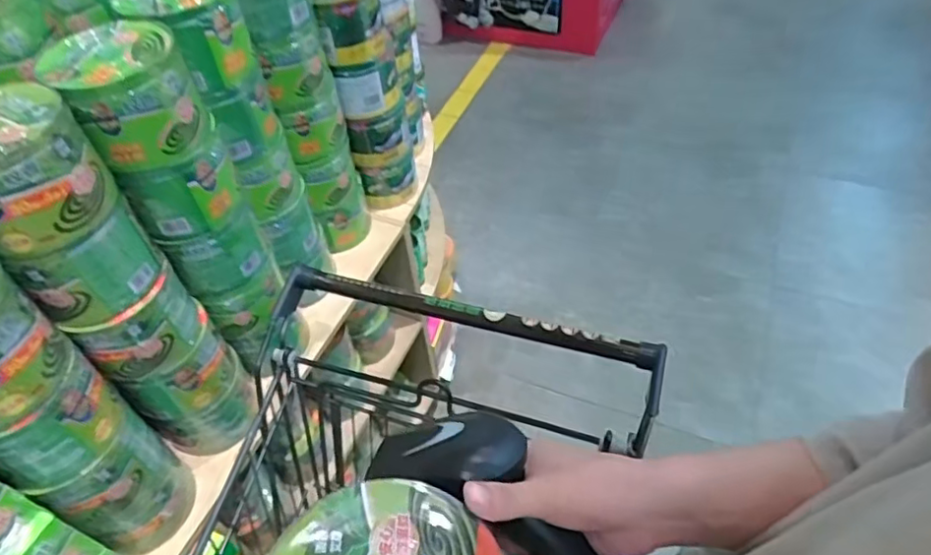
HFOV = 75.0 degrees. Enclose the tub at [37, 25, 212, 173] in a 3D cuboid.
[{"bbox_3d":[-0.348,-0.186,0.635,0.126,0.115,0.103,-24,50,-15],"label":"tub"}]

